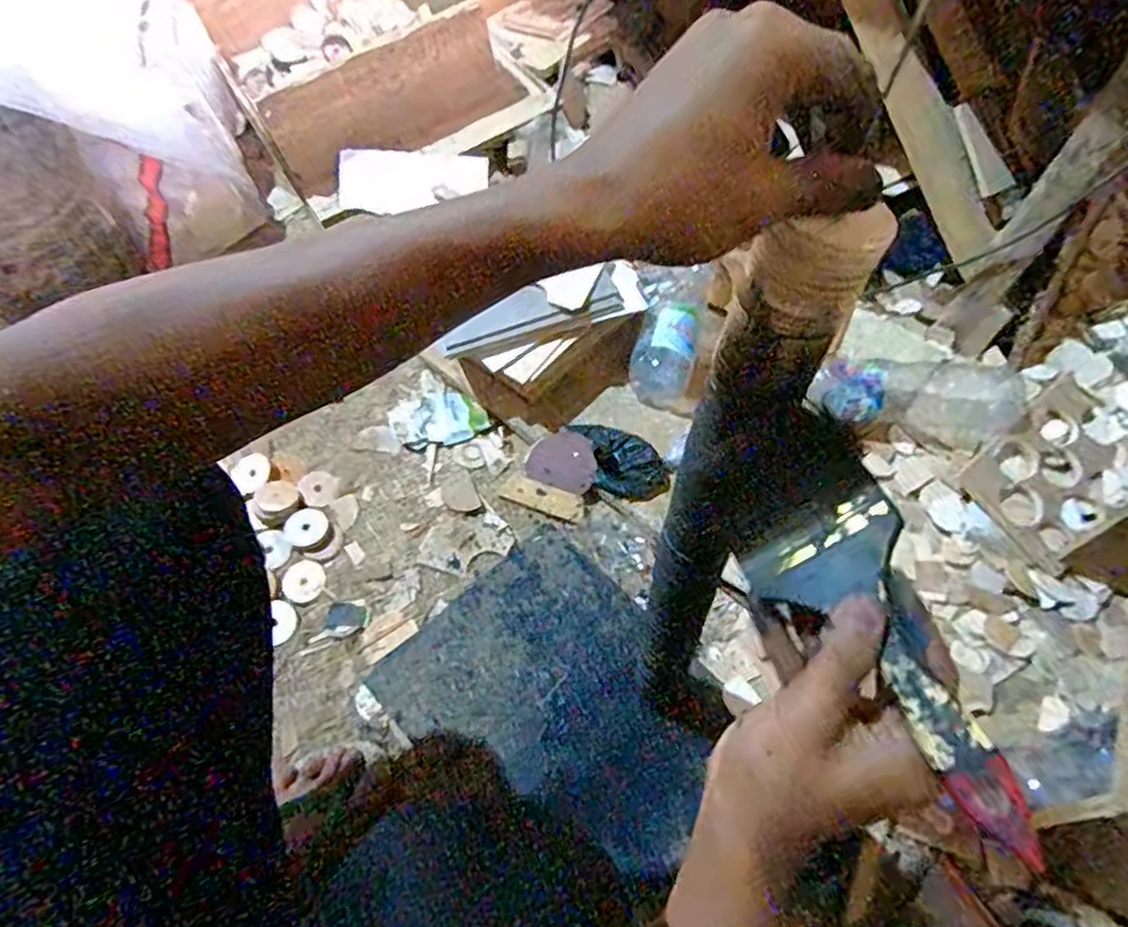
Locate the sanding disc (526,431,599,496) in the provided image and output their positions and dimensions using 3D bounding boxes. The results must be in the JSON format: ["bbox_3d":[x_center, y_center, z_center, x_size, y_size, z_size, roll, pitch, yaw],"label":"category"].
[{"bbox_3d":[0.002,-0.005,0.907,0.095,0.008,0.079,19,76,11],"label":"sanding disc"}]

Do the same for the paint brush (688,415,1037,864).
[{"bbox_3d":[0.129,0.064,0.298,0.070,0.013,0.197,-31,59,14],"label":"paint brush"}]

